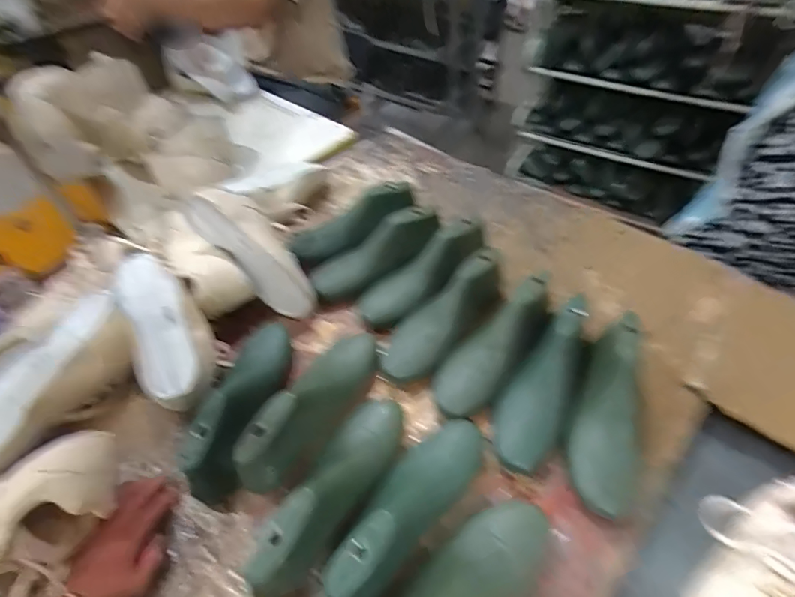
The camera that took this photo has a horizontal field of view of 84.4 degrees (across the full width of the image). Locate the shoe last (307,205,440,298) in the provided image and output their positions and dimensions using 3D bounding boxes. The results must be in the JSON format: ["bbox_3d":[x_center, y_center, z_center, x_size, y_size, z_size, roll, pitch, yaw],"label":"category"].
[{"bbox_3d":[-0.036,-0.072,0.723,0.238,0.051,0.069,-32,51,9],"label":"shoe last"}]

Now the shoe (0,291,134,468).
[{"bbox_3d":[-0.461,0.114,0.604,0.096,0.092,0.246,30,72,27],"label":"shoe"}]

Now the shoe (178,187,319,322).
[{"bbox_3d":[-0.226,-0.079,0.709,0.258,0.088,0.096,47,62,-8],"label":"shoe"}]

